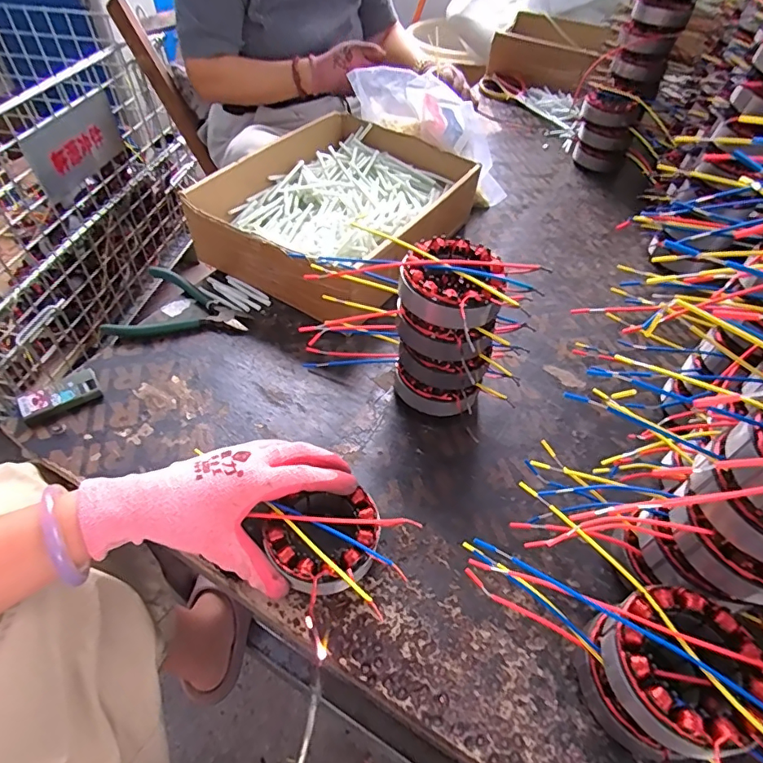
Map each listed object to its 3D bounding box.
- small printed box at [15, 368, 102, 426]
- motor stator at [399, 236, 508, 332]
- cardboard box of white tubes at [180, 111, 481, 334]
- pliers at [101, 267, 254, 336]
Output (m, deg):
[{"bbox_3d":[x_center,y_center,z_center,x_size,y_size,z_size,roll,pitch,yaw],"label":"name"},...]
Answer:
[{"bbox_3d":[-0.307,0.014,0.466,0.066,0.017,0.037,-29,58,-25],"label":"small printed box"},{"bbox_3d":[0.061,-0.082,0.404,0.090,0.033,0.089,16,50,10],"label":"motor stator"},{"bbox_3d":[-0.045,-0.224,0.636,0.245,0.088,0.333,27,54,18],"label":"cardboard box of white tubes"},{"bbox_3d":[-0.230,-0.093,0.559,0.143,0.022,0.087,-5,51,-8],"label":"pliers"}]

